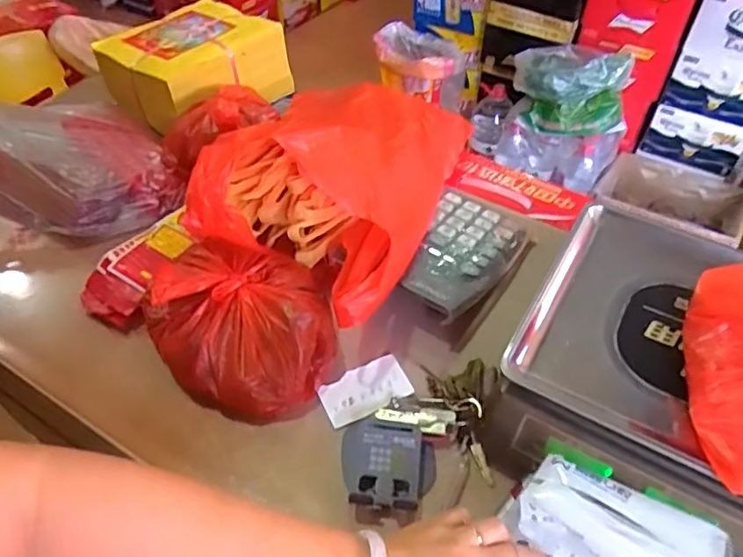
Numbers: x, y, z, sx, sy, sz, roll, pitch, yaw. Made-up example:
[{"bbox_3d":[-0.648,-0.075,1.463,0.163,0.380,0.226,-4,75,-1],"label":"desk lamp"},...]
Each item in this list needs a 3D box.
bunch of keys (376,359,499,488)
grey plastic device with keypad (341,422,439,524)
[{"bbox_3d":[0.081,0.118,0.560,0.112,0.026,0.102,23,53,19],"label":"bunch of keys"},{"bbox_3d":[0.015,0.169,0.512,0.080,0.022,0.087,2,49,1],"label":"grey plastic device with keypad"}]

